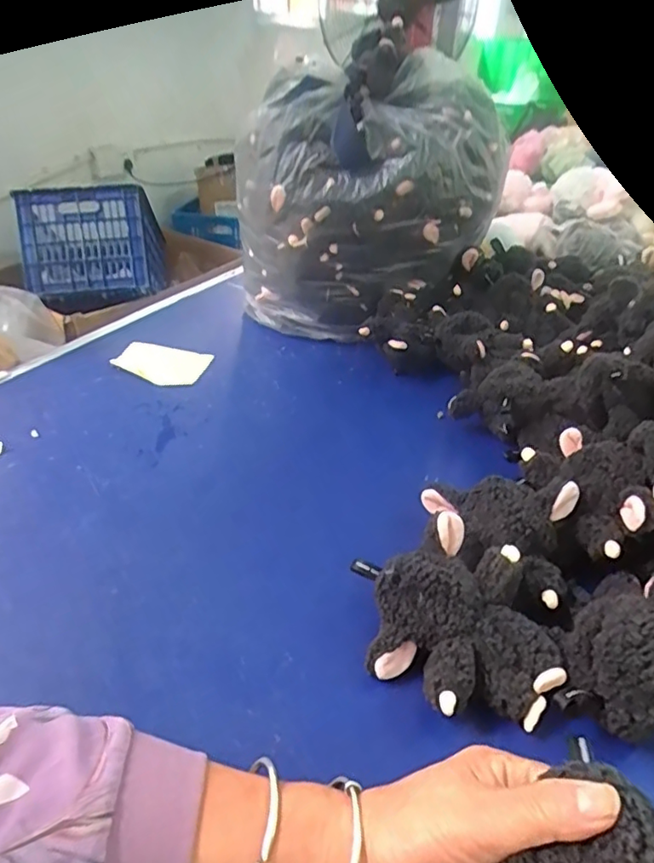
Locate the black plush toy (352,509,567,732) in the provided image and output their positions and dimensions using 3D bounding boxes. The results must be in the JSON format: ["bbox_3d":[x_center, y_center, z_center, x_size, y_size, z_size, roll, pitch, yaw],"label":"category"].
[{"bbox_3d":[0.082,0.140,0.394,0.103,0.070,0.142,-14,39,-23],"label":"black plush toy"}]

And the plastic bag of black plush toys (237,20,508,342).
[{"bbox_3d":[0.045,-0.317,0.801,0.315,0.341,0.242,32,44,33],"label":"plastic bag of black plush toys"}]

